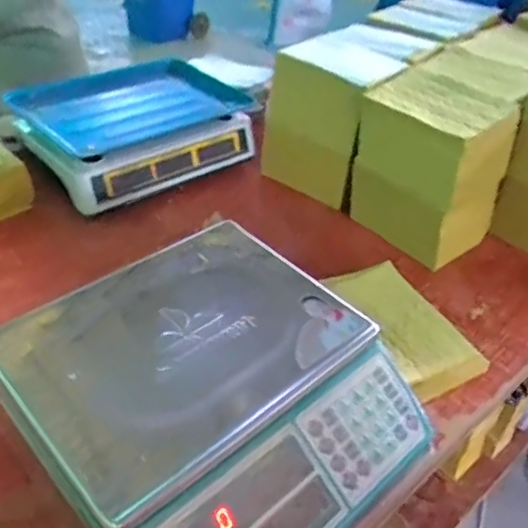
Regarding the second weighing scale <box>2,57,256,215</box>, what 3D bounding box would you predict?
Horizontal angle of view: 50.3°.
[{"bbox_3d":[-0.205,-0.221,0.900,0.324,0.094,0.238,-27,50,-33],"label":"second weighing scale"}]

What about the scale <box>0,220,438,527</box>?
[{"bbox_3d":[-0.046,0.124,0.521,0.299,0.097,0.308,-30,52,-35],"label":"scale"}]

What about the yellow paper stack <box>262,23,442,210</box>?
[{"bbox_3d":[0.112,-0.226,0.889,0.172,0.205,0.155,33,47,29],"label":"yellow paper stack"}]

